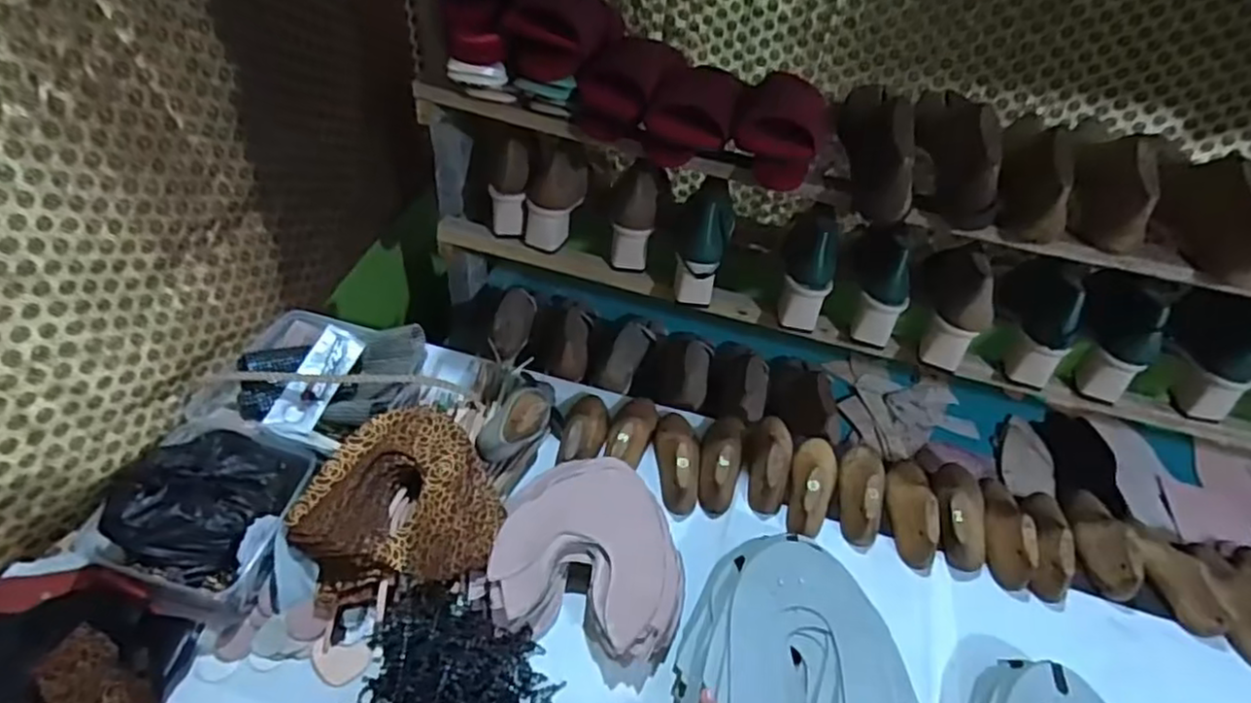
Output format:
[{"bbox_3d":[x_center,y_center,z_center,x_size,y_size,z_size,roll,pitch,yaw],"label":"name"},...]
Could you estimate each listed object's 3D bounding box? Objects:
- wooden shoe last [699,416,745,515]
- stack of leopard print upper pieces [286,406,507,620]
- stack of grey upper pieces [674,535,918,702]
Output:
[{"bbox_3d":[0.116,0.125,0.820,0.048,0.059,0.140,13,43,5],"label":"wooden shoe last"},{"bbox_3d":[-0.226,0.148,0.686,0.187,0.060,0.175,-6,45,-13],"label":"stack of leopard print upper pieces"},{"bbox_3d":[0.168,0.284,0.640,0.220,0.063,0.200,17,44,10],"label":"stack of grey upper pieces"}]

